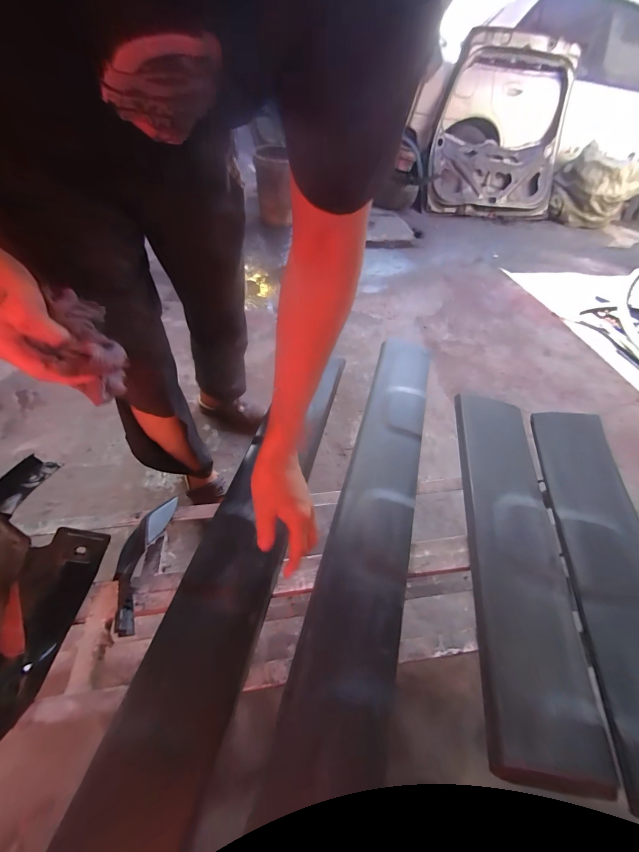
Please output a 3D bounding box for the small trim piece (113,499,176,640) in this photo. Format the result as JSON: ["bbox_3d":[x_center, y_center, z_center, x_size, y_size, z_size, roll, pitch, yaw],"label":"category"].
[{"bbox_3d":[-0.280,0.201,0.477,0.051,0.038,0.202,3,52,-4],"label":"small trim piece"}]

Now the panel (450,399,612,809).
[{"bbox_3d":[0.327,0.178,0.533,0.138,0.023,0.601,11,51,4],"label":"panel"}]

